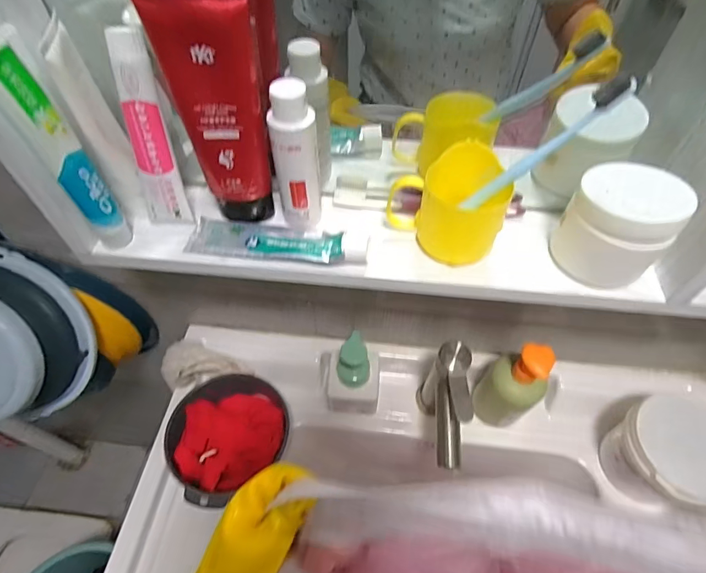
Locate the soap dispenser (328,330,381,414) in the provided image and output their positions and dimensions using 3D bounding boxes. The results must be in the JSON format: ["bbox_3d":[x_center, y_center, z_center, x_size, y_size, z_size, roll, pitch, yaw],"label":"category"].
[{"bbox_3d":[0.001,0.127,0.612,0.080,0.131,0.072,2,53,0],"label":"soap dispenser"}]

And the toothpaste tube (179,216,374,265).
[{"bbox_3d":[-0.069,-0.045,0.376,0.165,0.019,0.042,9,53,5],"label":"toothpaste tube"}]

